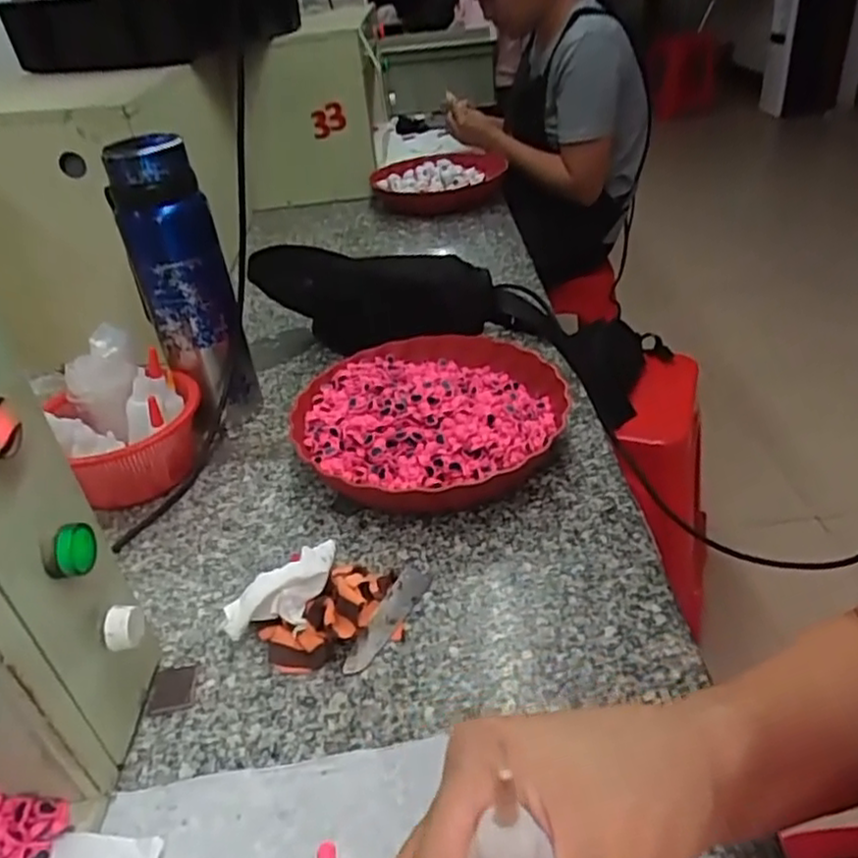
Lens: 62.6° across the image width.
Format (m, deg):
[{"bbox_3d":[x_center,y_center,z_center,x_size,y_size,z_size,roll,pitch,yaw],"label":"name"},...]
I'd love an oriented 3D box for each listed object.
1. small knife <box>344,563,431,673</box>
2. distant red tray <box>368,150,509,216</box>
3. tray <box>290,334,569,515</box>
[{"bbox_3d":[-0.027,0.131,0.493,0.021,0.009,0.100,27,44,12],"label":"small knife"},{"bbox_3d":[0.025,-0.456,1.277,0.228,0.046,0.276,2,35,11],"label":"distant red tray"},{"bbox_3d":[0.003,-0.006,0.643,0.238,0.059,0.234,-10,34,-6],"label":"tray"}]

